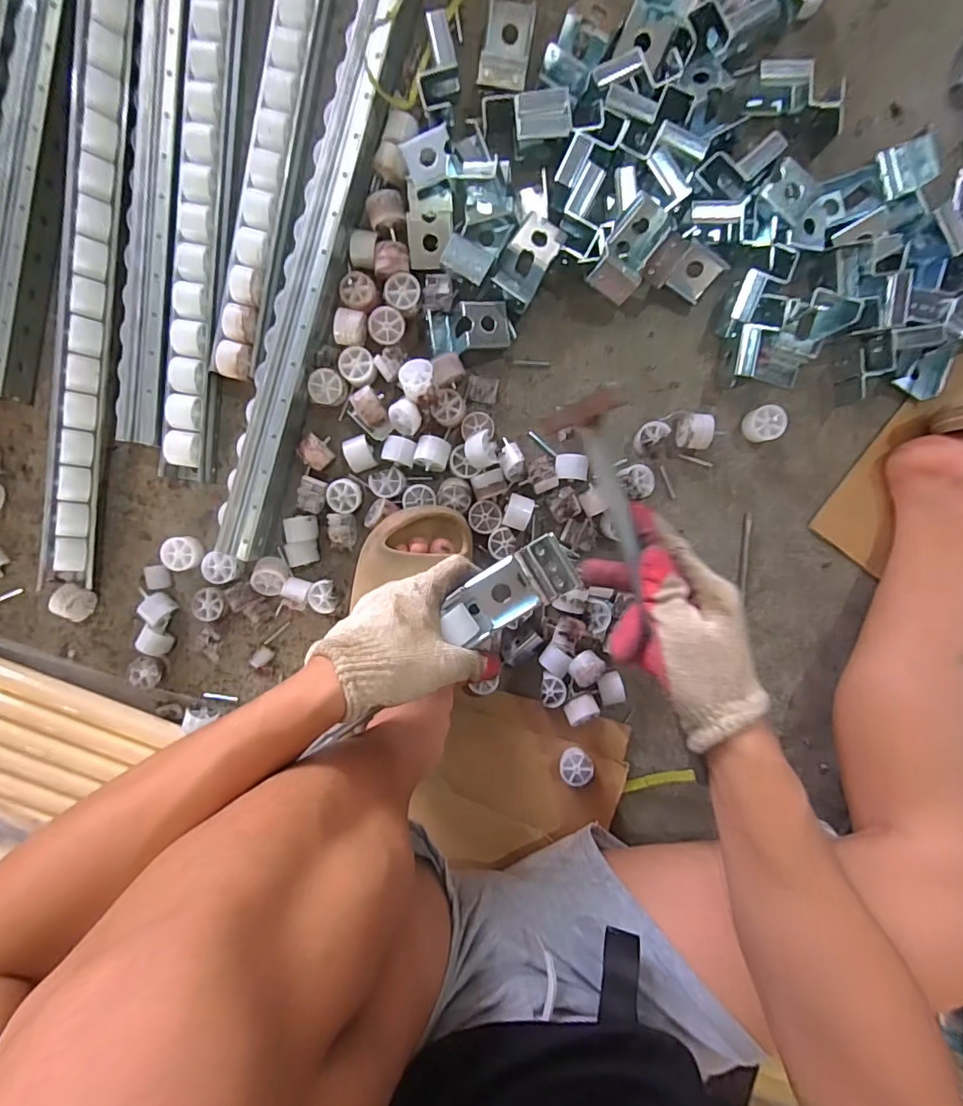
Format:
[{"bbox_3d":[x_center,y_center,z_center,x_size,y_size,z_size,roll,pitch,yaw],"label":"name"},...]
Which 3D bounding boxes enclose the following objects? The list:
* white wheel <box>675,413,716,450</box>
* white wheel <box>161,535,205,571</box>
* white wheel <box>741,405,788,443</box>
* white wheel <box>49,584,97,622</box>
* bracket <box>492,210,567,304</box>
[{"bbox_3d":[0.219,-0.124,0.542,0.030,0.038,0.035,16,95,-1],"label":"white wheel"},{"bbox_3d":[-0.316,0.000,0.556,0.038,0.024,0.034,-22,95,2],"label":"white wheel"},{"bbox_3d":[0.292,-0.133,0.544,0.034,0.029,0.035,0,95,0],"label":"white wheel"},{"bbox_3d":[-0.436,0.052,0.558,0.029,0.030,0.036,24,95,-2],"label":"white wheel"},{"bbox_3d":[0.048,-0.294,0.521,0.044,0.038,0.077,37,94,-3],"label":"bracket"}]

